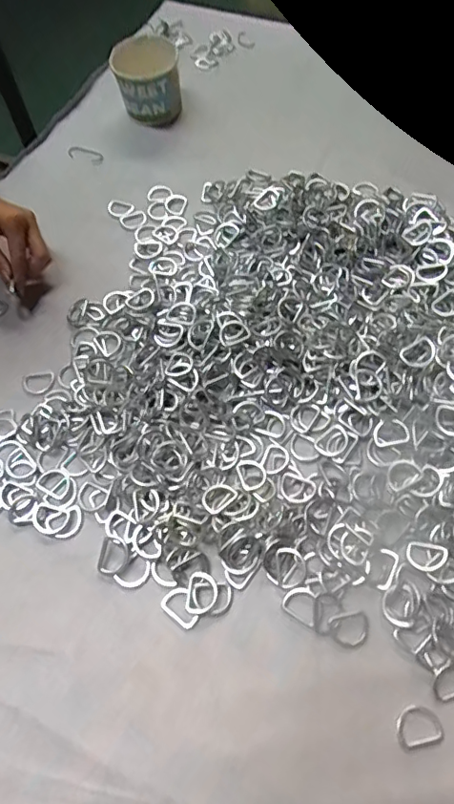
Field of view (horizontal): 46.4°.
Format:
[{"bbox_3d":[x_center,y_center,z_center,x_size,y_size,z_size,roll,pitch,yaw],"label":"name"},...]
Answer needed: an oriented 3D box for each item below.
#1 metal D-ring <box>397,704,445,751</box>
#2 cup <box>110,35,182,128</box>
[{"bbox_3d":[0.145,0.244,0.399,0.035,0.004,0.028,-11,63,-3],"label":"metal D-ring"},{"bbox_3d":[-0.104,-0.424,0.714,0.082,0.088,0.075,-1,63,2],"label":"cup"}]

